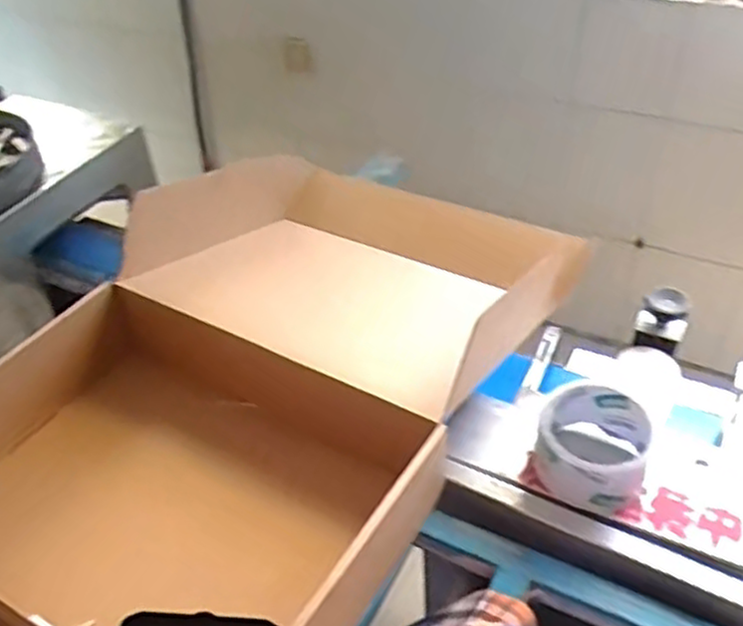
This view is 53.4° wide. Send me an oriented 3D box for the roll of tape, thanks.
[{"bbox_3d":[0.170,0.101,0.570,0.085,0.048,0.092,16,48,23],"label":"roll of tape"}]

